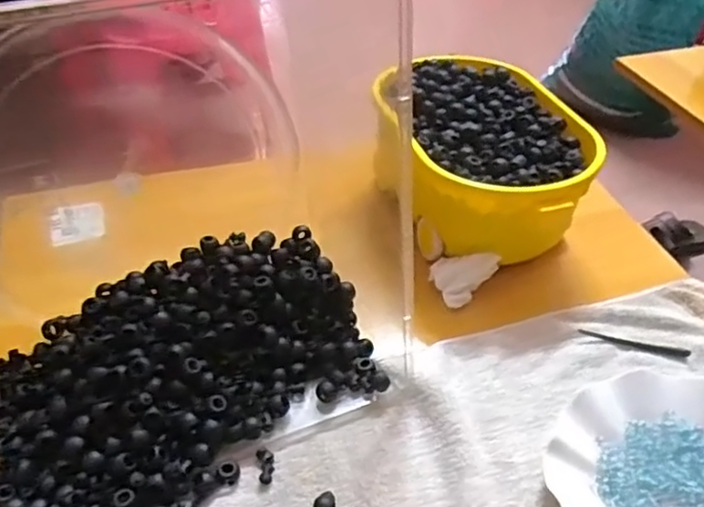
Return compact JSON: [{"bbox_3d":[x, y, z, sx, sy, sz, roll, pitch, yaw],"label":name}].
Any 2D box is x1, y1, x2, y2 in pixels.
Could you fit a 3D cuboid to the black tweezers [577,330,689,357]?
[{"bbox_3d":[0.227,0.072,0.516,0.088,0.004,0.008,12,40,2],"label":"black tweezers"}]

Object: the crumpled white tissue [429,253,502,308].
[{"bbox_3d":[0.097,0.022,0.549,0.058,0.028,0.035,2,42,0],"label":"crumpled white tissue"}]

